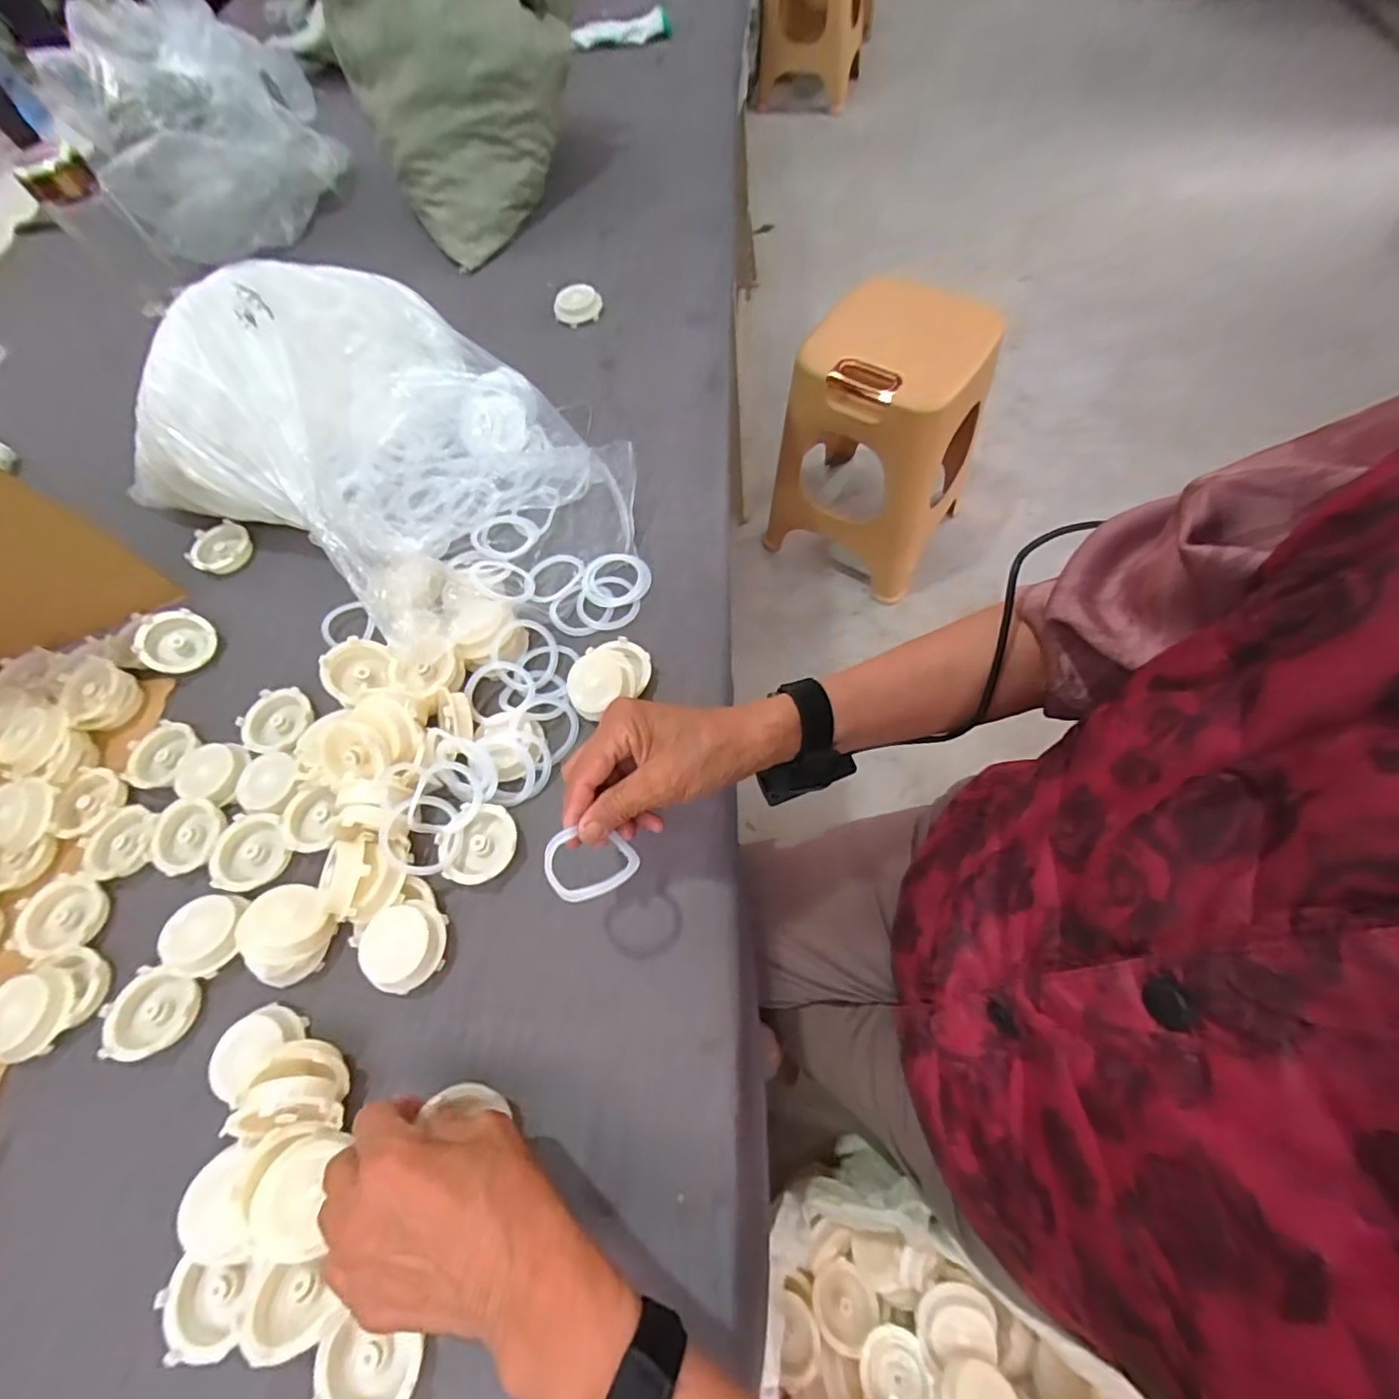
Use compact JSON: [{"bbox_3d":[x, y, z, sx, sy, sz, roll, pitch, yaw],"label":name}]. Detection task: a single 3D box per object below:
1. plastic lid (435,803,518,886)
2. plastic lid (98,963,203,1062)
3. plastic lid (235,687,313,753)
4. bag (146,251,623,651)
[{"bbox_3d":[-0.163,0.109,0.448,0.057,0.013,0.051,-37,66,-12],"label":"plastic lid"},{"bbox_3d":[-0.383,0.219,0.418,0.054,0.014,0.055,-2,64,5],"label":"plastic lid"},{"bbox_3d":[-0.365,0.018,0.517,0.051,0.012,0.059,35,72,20],"label":"plastic lid"},{"bbox_3d":[-0.285,-0.237,0.551,0.405,0.132,0.291,32,71,19],"label":"bag"}]

